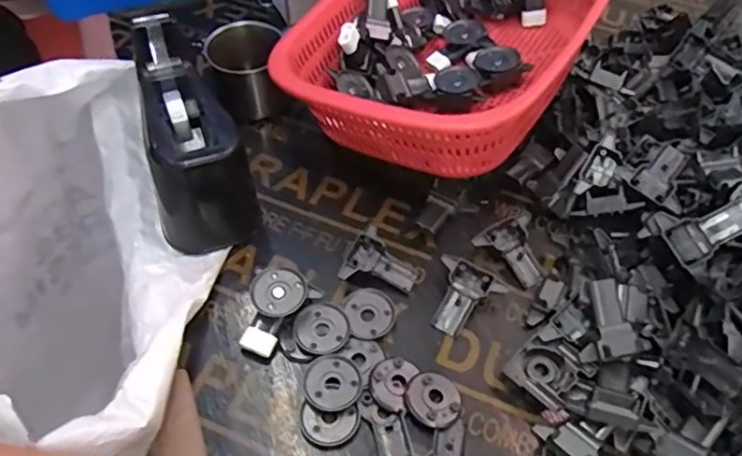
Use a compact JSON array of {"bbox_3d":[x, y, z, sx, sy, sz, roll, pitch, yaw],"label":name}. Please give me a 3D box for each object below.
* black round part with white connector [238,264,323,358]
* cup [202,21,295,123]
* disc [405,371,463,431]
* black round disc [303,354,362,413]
[{"bbox_3d":[-0.078,0.063,0.464,0.046,0.026,0.067,34,60,21],"label":"black round part with white connector"},{"bbox_3d":[-0.121,-0.152,0.595,0.073,0.072,0.086,-13,55,-11],"label":"cup"},{"bbox_3d":[0.046,0.125,0.433,0.038,0.010,0.041,1,54,-1],"label":"disc"},{"bbox_3d":[-0.028,0.114,0.437,0.040,0.008,0.042,1,54,-1],"label":"black round disc"}]

